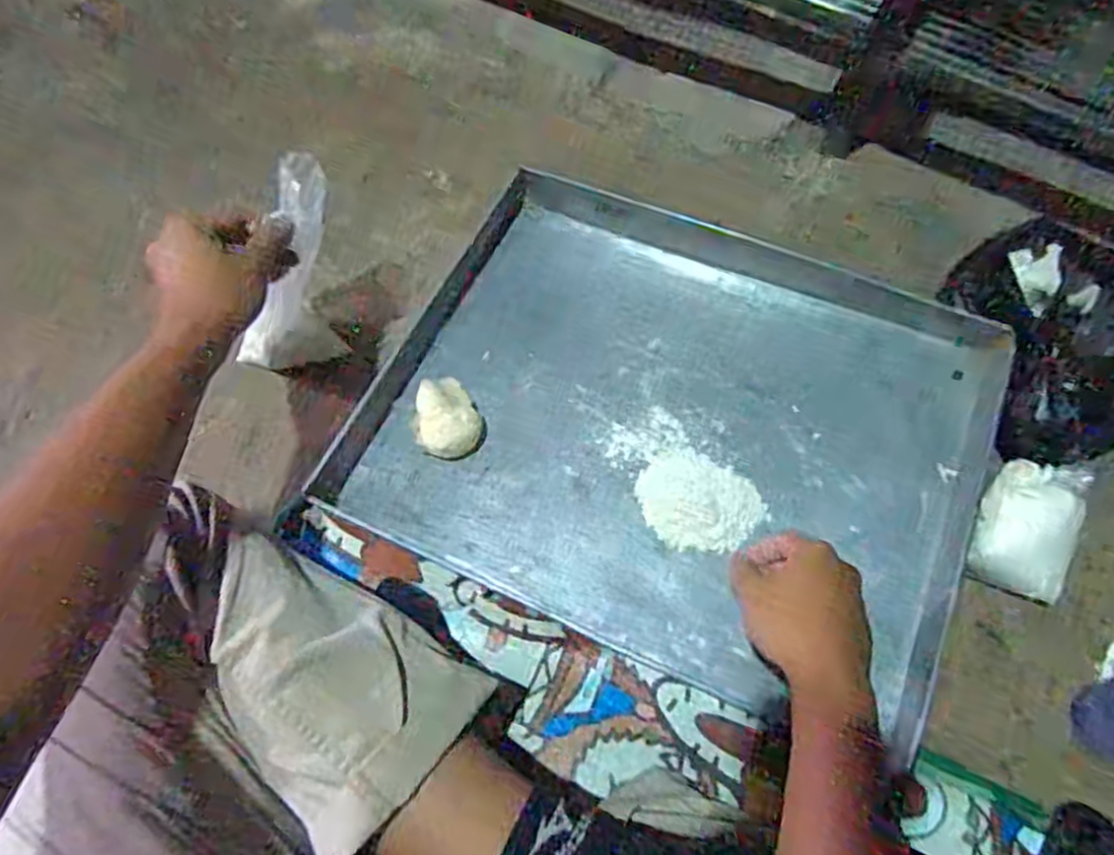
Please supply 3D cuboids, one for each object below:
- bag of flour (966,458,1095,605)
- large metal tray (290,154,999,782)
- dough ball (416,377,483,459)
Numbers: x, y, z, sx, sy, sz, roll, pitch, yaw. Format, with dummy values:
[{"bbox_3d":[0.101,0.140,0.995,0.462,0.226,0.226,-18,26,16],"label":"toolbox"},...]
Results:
[{"bbox_3d":[0.393,0.080,0.621,0.078,0.040,0.130,23,67,12],"label":"bag of flour"},{"bbox_3d":[0.113,-0.014,0.686,0.521,0.036,0.424,22,67,11],"label":"large metal tray"},{"bbox_3d":[-0.100,-0.009,0.678,0.060,0.035,0.071,-9,64,-3],"label":"dough ball"}]

